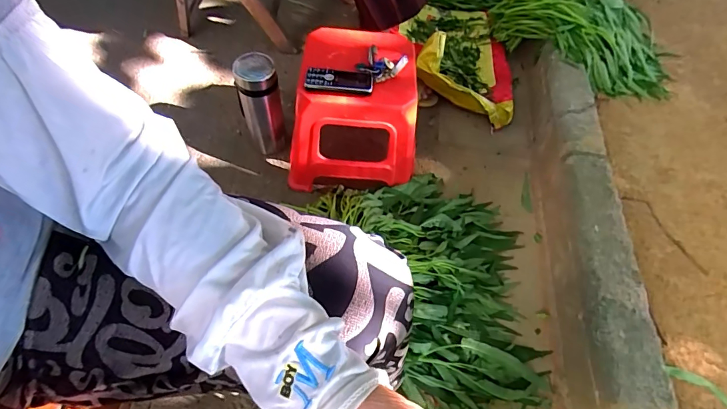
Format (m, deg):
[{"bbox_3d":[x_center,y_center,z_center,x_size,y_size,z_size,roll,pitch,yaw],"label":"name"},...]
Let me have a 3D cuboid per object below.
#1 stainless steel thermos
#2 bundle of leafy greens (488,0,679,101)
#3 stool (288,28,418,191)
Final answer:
[{"bbox_3d":[-0.218,-0.203,0.880,0.082,0.226,0.081,-13,56,-10],"label":"stainless steel thermos"},{"bbox_3d":[0.597,-0.473,1.095,0.497,0.165,0.311,20,57,12],"label":"bundle of leafy greens"},{"bbox_3d":[-0.020,-0.204,0.852,0.238,0.225,0.236,1,55,-1],"label":"stool"}]

